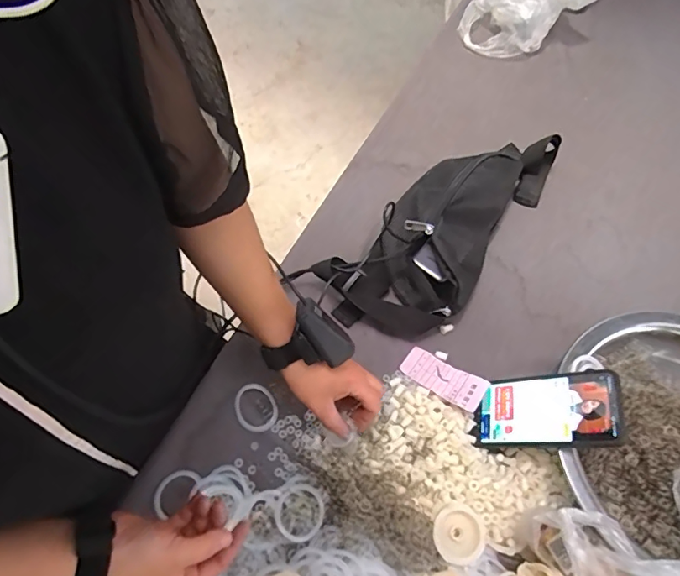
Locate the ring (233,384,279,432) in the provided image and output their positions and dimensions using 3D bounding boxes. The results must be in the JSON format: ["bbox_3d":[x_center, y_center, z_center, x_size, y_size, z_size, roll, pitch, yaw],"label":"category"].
[{"bbox_3d":[-0.099,0.139,0.559,0.057,0.008,0.047,36,65,15],"label":"ring"}]

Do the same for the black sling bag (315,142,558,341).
[{"bbox_3d":[0.169,-0.100,0.667,0.153,0.092,0.405,40,66,16],"label":"black sling bag"}]

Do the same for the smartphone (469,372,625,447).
[{"bbox_3d":[0.223,0.136,0.528,0.158,0.018,0.073,-18,51,39],"label":"smartphone"}]

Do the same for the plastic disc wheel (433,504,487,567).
[{"bbox_3d":[0.119,0.250,0.489,0.051,0.019,0.052,2,62,-3],"label":"plastic disc wheel"}]

